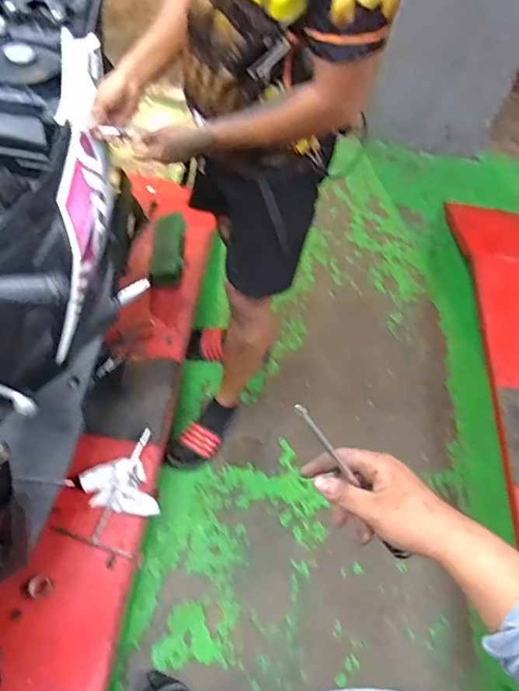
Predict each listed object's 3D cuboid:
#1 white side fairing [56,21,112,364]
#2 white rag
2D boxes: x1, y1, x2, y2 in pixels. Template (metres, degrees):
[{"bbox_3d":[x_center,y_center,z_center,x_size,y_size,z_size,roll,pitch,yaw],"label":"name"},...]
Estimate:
[{"bbox_3d":[-0.348,-0.302,1.063,0.096,0.130,0.645,1,92,-5],"label":"white side fairing"},{"bbox_3d":[-0.339,0.353,1.296,0.144,0.020,0.153,-19,60,-20],"label":"white rag"}]

